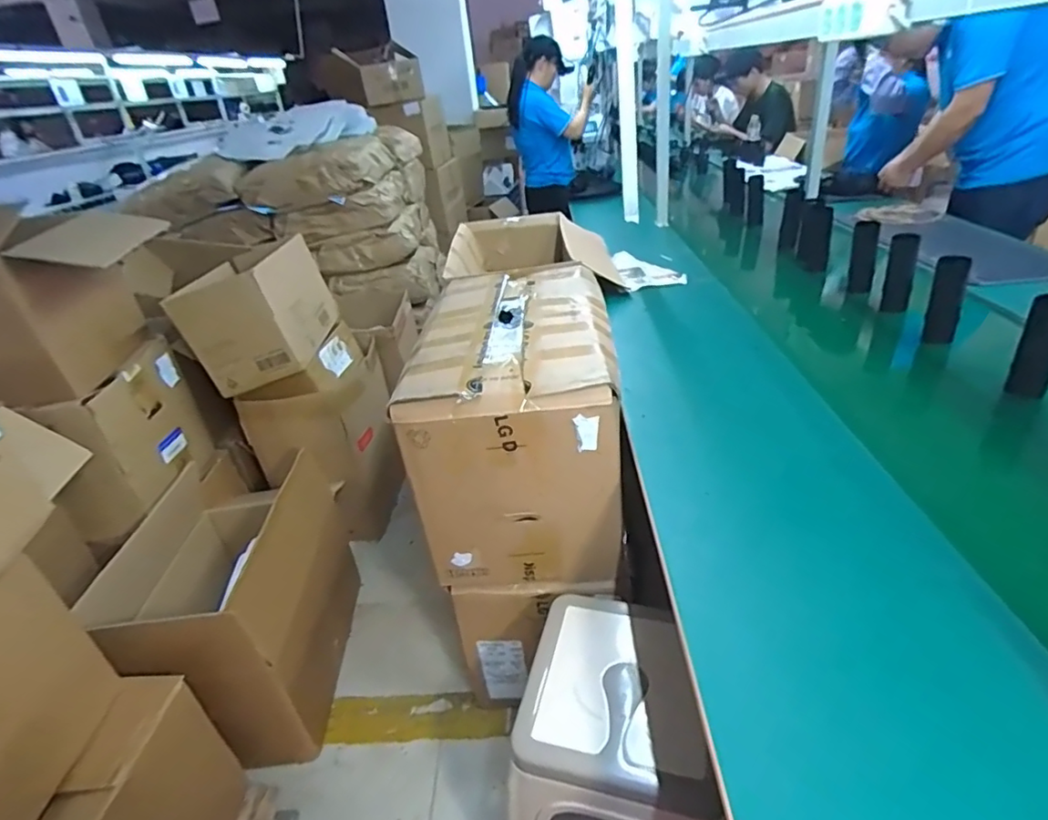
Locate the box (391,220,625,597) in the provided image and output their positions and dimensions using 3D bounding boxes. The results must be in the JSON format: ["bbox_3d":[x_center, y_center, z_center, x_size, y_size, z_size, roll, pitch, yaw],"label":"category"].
[{"bbox_3d":[0.007,-0.012,1.258,0.366,0.425,0.640,-3,31,7],"label":"box"}]

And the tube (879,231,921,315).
[{"bbox_3d":[0.881,-0.318,1.322,0.058,0.173,0.051,12,36,28],"label":"tube"}]

